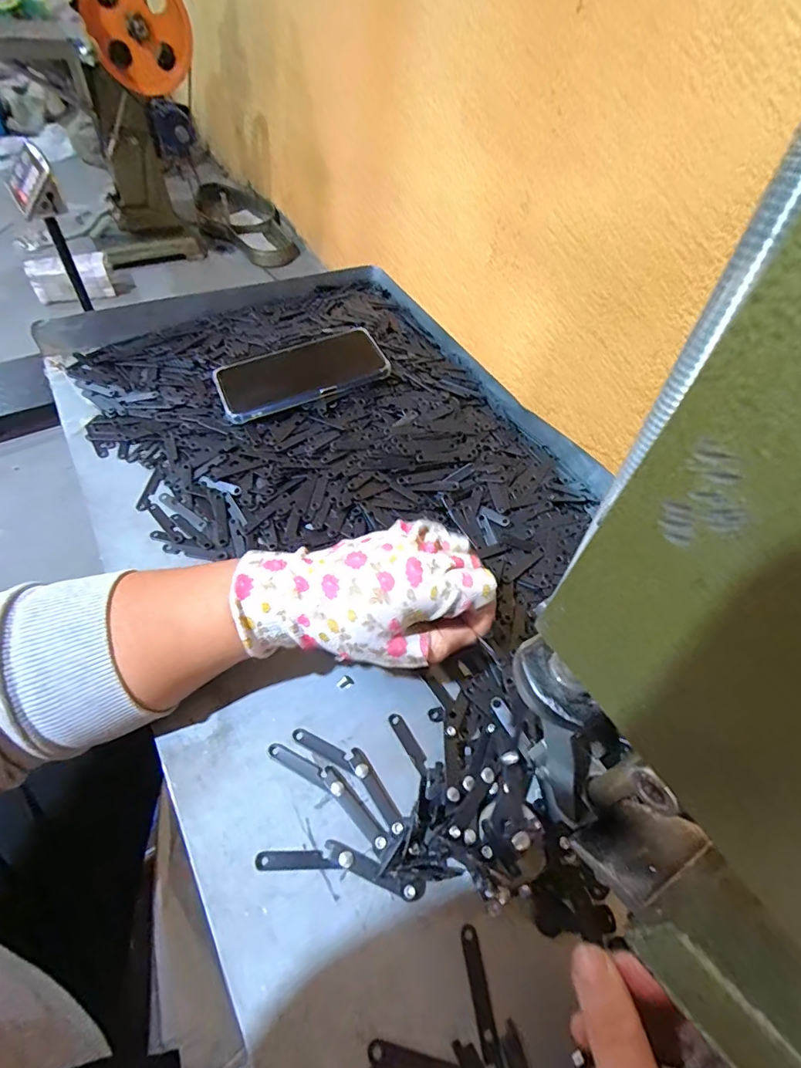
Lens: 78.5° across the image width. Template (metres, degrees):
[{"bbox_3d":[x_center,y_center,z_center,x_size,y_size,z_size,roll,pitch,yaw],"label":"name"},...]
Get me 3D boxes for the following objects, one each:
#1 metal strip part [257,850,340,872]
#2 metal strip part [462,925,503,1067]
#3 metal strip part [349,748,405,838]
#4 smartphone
[{"bbox_3d":[-0.055,0.177,0.266,0.044,0.004,0.009,4,52,-7],"label":"metal strip part"},{"bbox_3d":[0.039,0.226,0.240,0.008,0.004,0.053,-2,50,-12],"label":"metal strip part"},{"bbox_3d":[-0.014,0.151,0.289,0.010,0.004,0.052,-29,60,-19],"label":"metal strip part"},{"bbox_3d":[-0.101,-0.164,0.495,0.165,0.013,0.086,-25,62,-11],"label":"smartphone"}]

